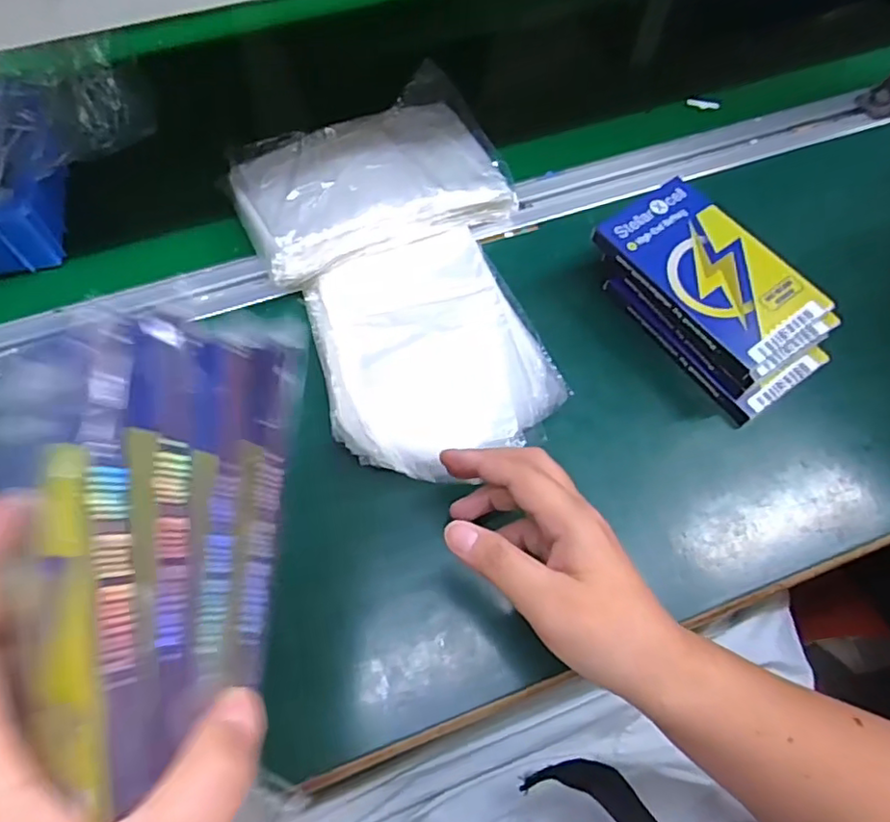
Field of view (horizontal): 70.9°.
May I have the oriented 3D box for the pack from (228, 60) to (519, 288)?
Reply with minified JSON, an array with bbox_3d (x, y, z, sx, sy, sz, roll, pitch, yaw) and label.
[{"bbox_3d":[-0.055,-0.175,0.457,0.190,0.032,0.128,-25,66,-13],"label":"pack"}]

